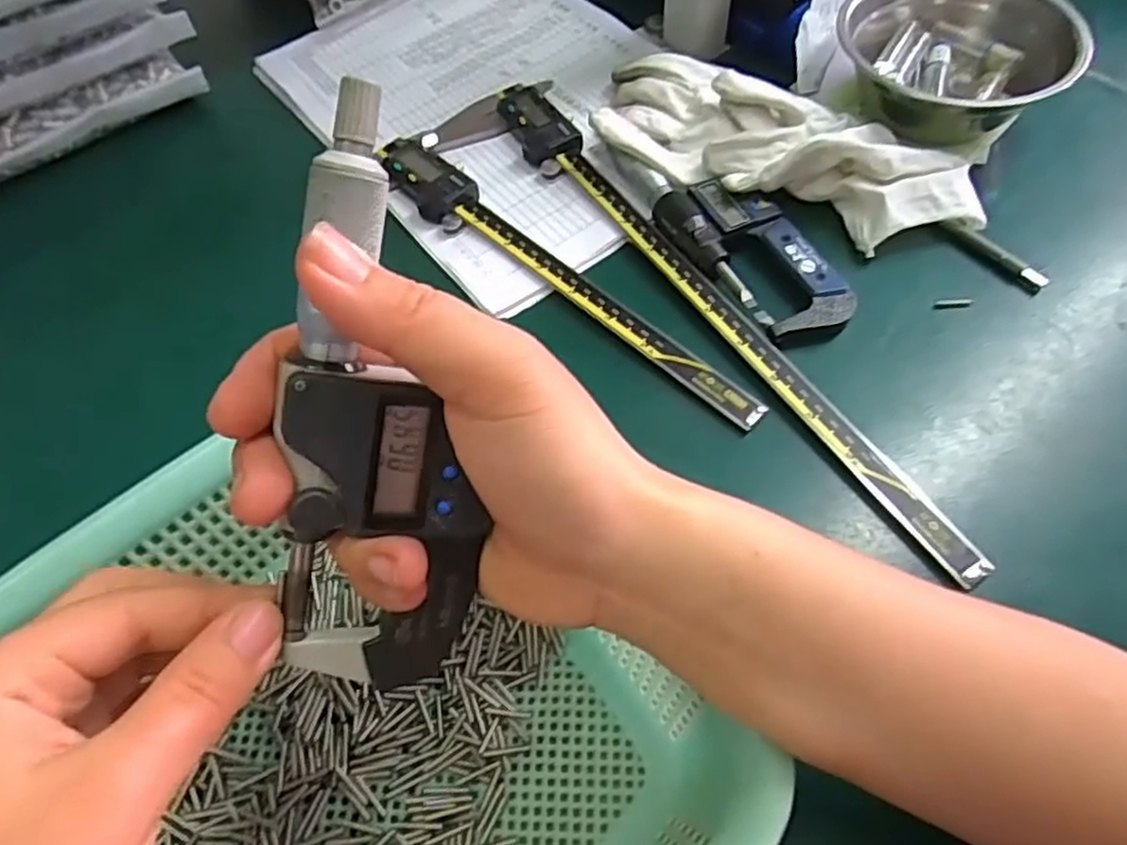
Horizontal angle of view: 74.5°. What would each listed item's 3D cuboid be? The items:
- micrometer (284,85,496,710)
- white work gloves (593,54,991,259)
[{"bbox_3d":[-0.048,0.002,0.188,0.048,0.157,0.020,0,19,2],"label":"micrometer"},{"bbox_3d":[0.124,-0.159,0.420,0.214,0.046,0.094,20,62,13],"label":"white work gloves"}]

